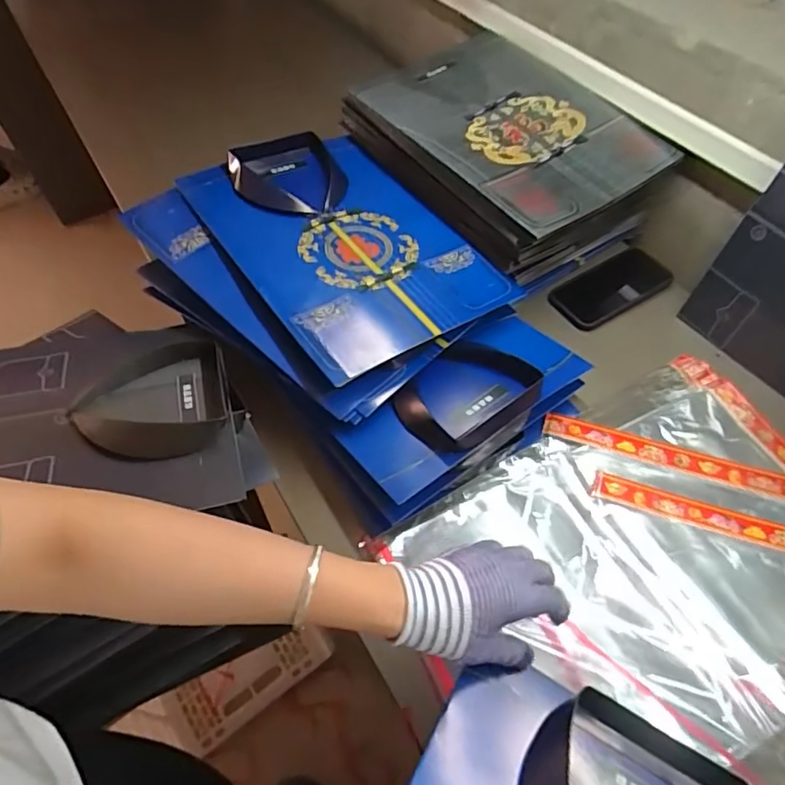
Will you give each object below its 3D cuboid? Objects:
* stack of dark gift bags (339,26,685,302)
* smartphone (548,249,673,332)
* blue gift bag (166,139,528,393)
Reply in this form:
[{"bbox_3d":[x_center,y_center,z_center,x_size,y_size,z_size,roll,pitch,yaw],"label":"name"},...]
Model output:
[{"bbox_3d":[0.150,-0.339,0.823,0.281,0.141,0.404,-34,60,-20],"label":"stack of dark gift bags"},{"bbox_3d":[0.298,-0.143,0.764,0.159,0.015,0.075,-26,58,-15],"label":"smartphone"},{"bbox_3d":[-0.064,-0.199,0.716,0.268,0.028,0.392,-27,62,-24],"label":"blue gift bag"}]

